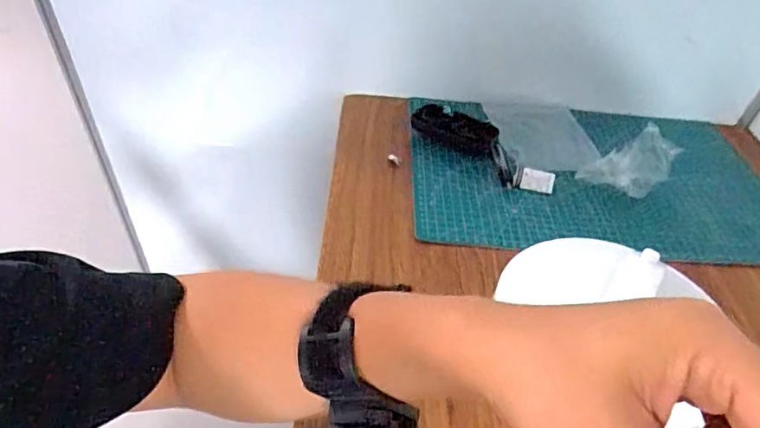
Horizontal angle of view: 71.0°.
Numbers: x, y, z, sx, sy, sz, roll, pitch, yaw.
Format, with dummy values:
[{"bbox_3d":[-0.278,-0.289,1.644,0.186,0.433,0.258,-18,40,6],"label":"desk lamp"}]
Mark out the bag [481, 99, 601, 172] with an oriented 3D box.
[{"bbox_3d":[0.205,-0.109,0.690,0.124,0.013,0.154,-1,43,-7],"label":"bag"}]

